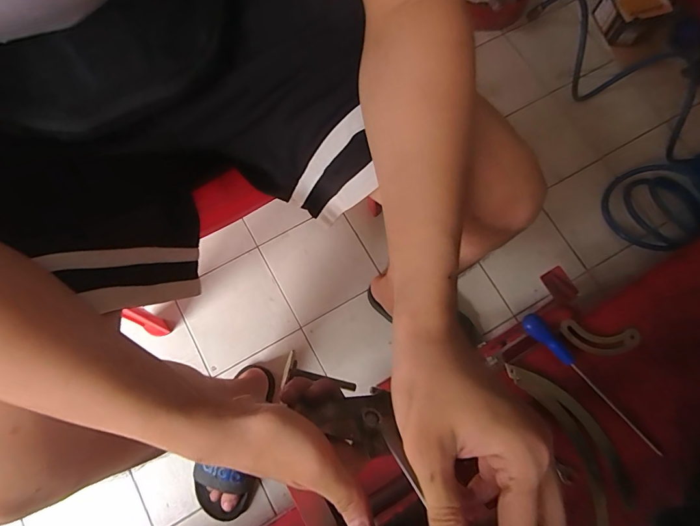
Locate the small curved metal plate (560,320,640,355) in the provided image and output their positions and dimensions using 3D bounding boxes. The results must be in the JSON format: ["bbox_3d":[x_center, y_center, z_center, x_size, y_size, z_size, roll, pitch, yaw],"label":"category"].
[{"bbox_3d":[0.401,0.121,0.625,0.119,0.010,0.045,7,76,0],"label":"small curved metal plate"}]

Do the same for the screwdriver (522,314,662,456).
[{"bbox_3d":[0.360,0.182,0.586,0.031,0.022,0.263,-40,80,-10],"label":"screwdriver"}]

